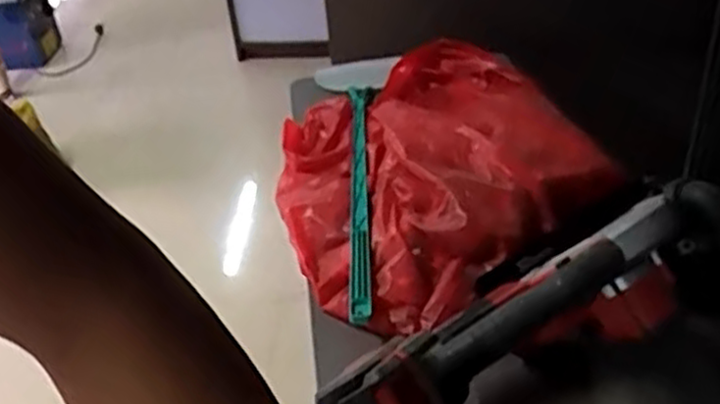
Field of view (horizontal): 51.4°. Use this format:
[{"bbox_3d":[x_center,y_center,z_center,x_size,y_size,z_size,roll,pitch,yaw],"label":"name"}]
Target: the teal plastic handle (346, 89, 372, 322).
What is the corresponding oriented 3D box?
[{"bbox_3d":[-0.001,-0.028,0.867,0.027,0.017,0.455,-3,35,3],"label":"teal plastic handle"}]

